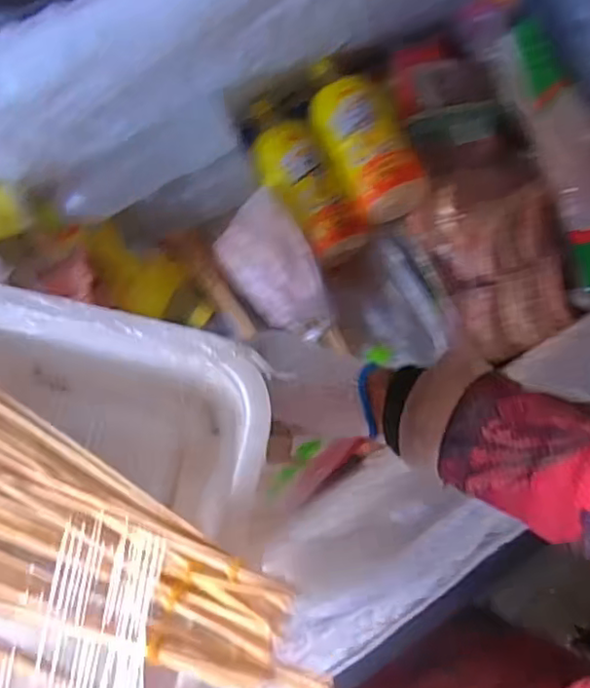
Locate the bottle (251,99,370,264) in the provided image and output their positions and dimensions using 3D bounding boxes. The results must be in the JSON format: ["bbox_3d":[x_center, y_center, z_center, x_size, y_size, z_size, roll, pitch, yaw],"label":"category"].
[{"bbox_3d":[0.009,-0.207,0.791,0.093,0.057,0.230,-29,89,-8],"label":"bottle"}]

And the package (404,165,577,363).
[{"bbox_3d":[0.266,-0.108,0.813,0.178,0.058,0.245,-25,88,-8],"label":"package"}]

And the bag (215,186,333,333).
[{"bbox_3d":[-0.020,-0.086,0.753,0.100,0.022,0.177,-36,94,10],"label":"bag"}]

